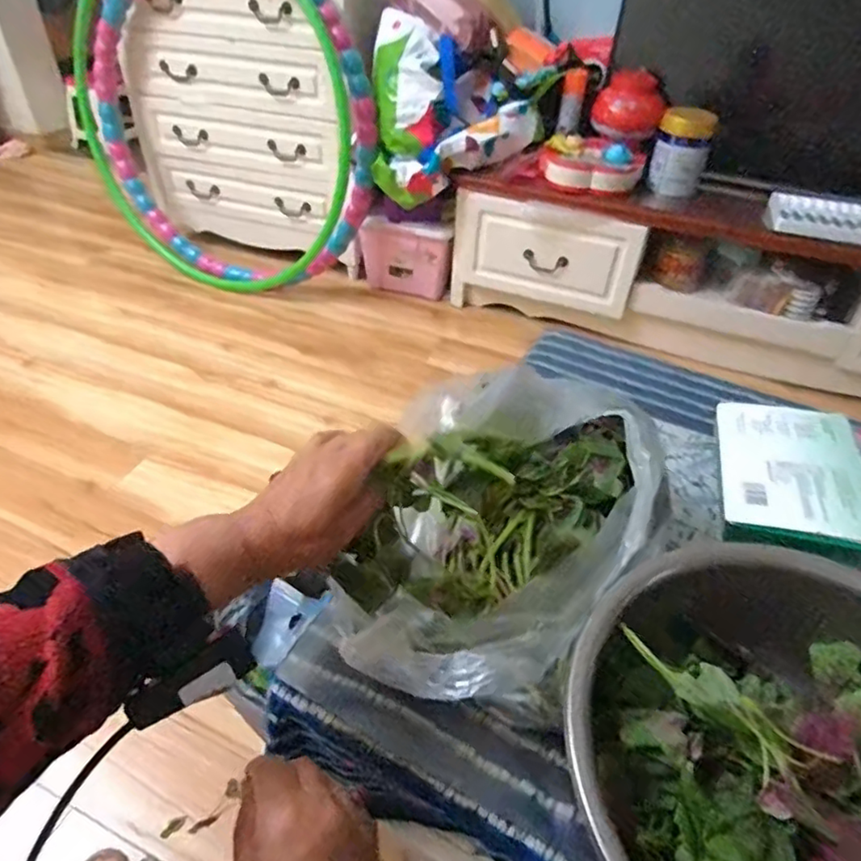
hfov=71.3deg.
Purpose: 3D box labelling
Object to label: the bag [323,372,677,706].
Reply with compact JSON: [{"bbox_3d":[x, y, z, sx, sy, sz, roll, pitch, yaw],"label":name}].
[{"bbox_3d":[0.065,0.076,0.474,0.178,0.148,0.266,16,43,14],"label":"bag"}]

